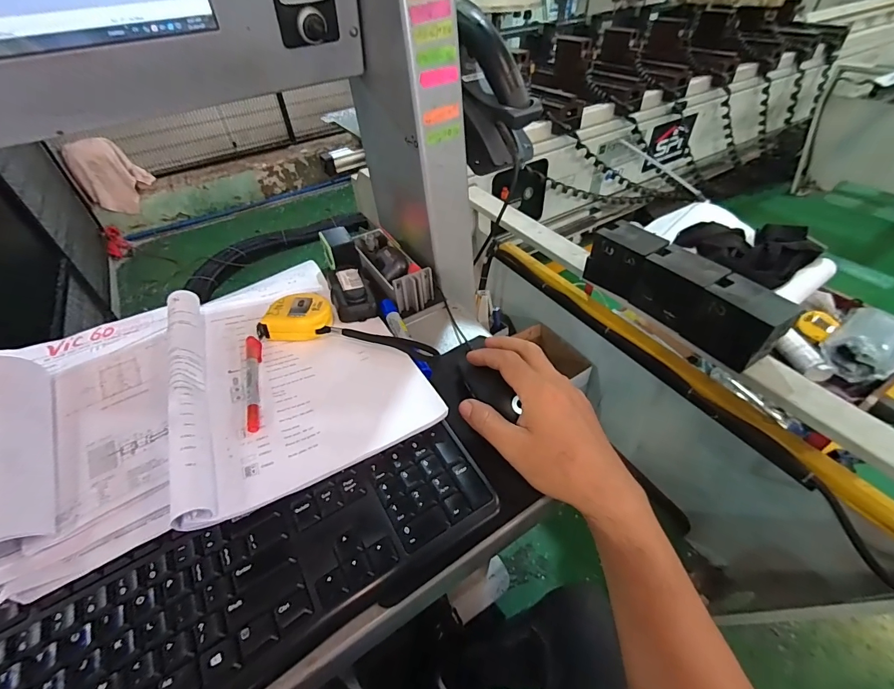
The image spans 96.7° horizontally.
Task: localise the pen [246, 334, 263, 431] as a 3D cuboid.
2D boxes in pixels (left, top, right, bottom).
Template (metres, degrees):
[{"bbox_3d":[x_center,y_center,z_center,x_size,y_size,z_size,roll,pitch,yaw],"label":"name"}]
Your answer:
[{"bbox_3d":[-0.189,0.032,0.384,0.013,0.008,0.129,-16,46,-11],"label":"pen"}]

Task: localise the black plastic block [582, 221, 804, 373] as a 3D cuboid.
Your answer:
[{"bbox_3d":[0.500,-0.126,0.875,0.100,0.137,0.426,-27,49,-21],"label":"black plastic block"}]

